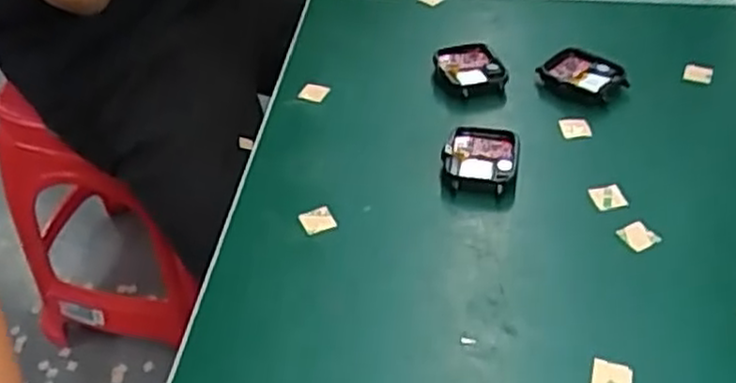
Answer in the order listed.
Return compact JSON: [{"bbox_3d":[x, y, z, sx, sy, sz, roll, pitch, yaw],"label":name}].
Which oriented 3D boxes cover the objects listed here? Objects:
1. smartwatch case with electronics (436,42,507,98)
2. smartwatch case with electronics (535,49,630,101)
[{"bbox_3d":[0.061,-0.073,0.458,0.035,0.013,0.038,-12,43,-10],"label":"smartwatch case with electronics"},{"bbox_3d":[0.130,-0.070,0.457,0.029,0.015,0.046,-33,51,-29],"label":"smartwatch case with electronics"}]

